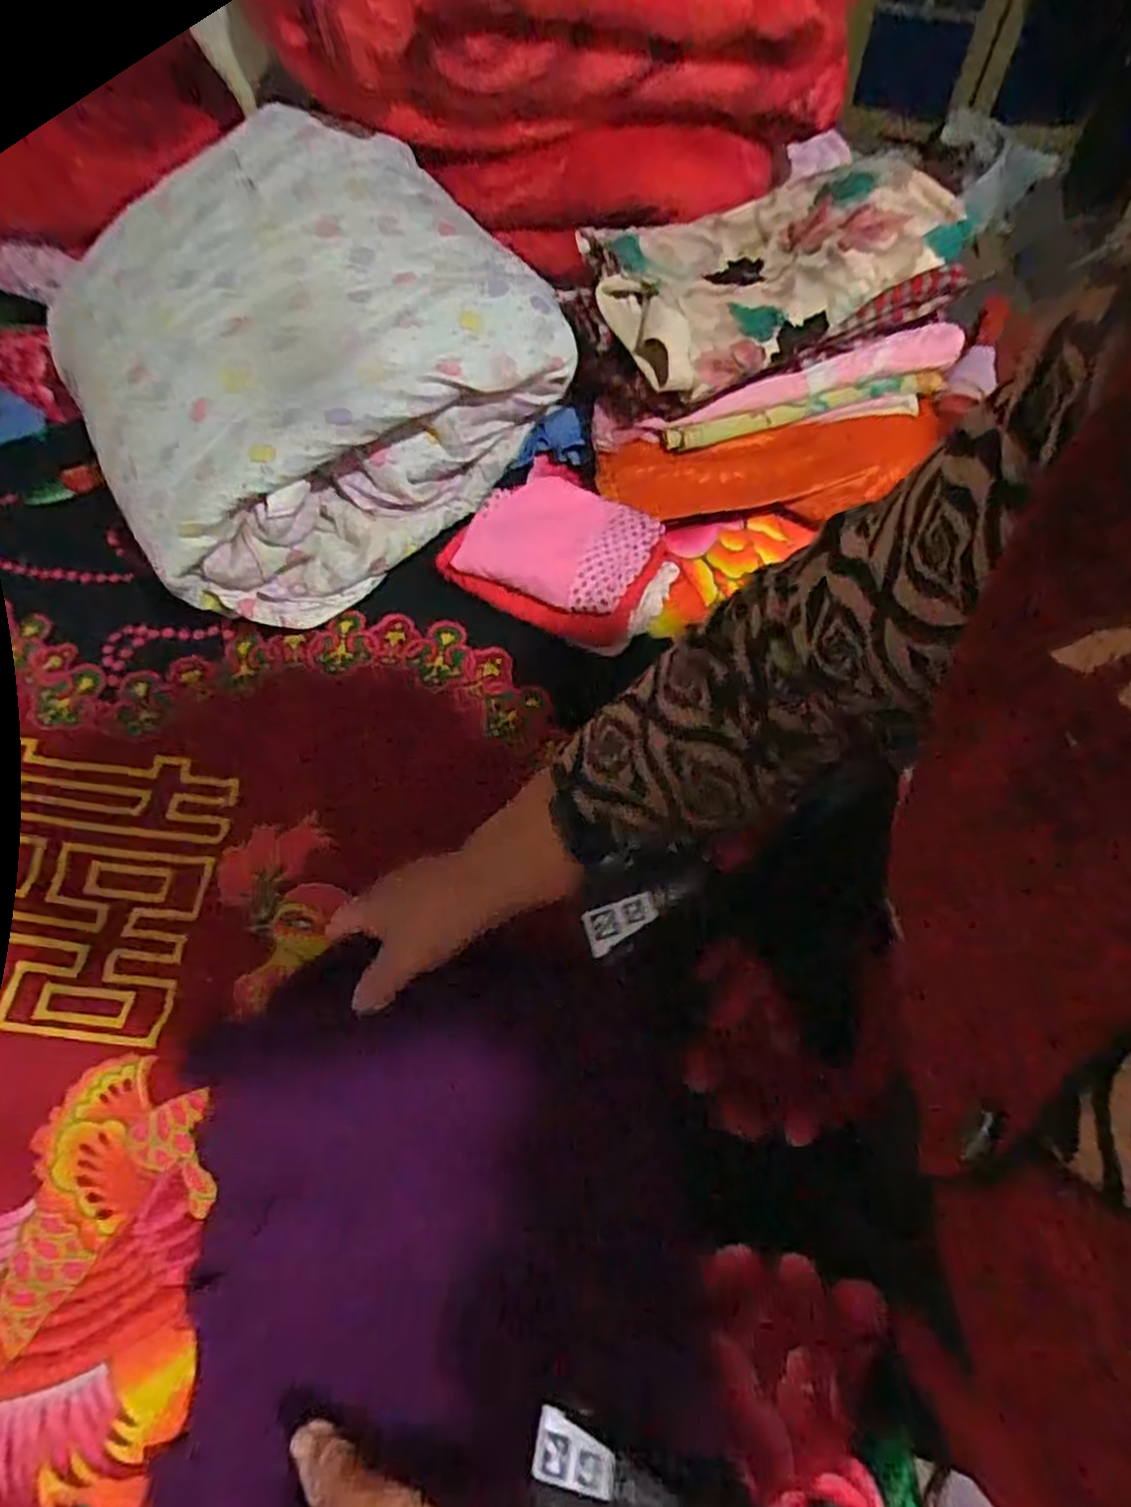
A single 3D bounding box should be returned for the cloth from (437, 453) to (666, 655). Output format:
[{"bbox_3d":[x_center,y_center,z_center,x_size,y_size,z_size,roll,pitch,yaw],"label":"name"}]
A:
[{"bbox_3d":[-0.007,-0.181,0.694,0.193,0.061,0.135,28,67,15],"label":"cloth"}]

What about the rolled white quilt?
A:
[{"bbox_3d":[-0.231,-0.348,0.708,0.384,0.235,0.301,-29,66,-13],"label":"rolled white quilt"}]

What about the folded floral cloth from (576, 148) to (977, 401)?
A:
[{"bbox_3d":[0.181,-0.436,0.678,0.316,0.060,0.208,-16,64,-6],"label":"folded floral cloth"}]

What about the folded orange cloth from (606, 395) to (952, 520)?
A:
[{"bbox_3d":[0.192,-0.265,0.705,0.315,0.050,0.088,-7,63,-2],"label":"folded orange cloth"}]

